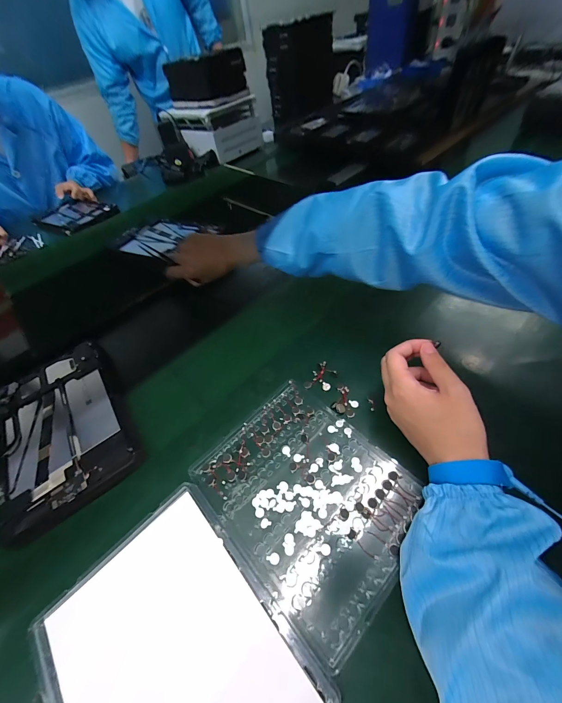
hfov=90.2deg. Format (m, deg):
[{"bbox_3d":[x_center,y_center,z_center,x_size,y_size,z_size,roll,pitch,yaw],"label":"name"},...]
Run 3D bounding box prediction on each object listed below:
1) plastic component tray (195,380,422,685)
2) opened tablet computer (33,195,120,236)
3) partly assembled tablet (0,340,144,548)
[{"bbox_3d":[0.025,0.139,0.296,0.168,0.011,0.212,-40,55,-21],"label":"plastic component tray"},{"bbox_3d":[-0.610,-0.404,0.830,0.229,0.024,0.158,23,59,27],"label":"opened tablet computer"},{"bbox_3d":[-0.293,0.092,0.368,0.151,0.017,0.240,-35,54,-18],"label":"partly assembled tablet"}]

